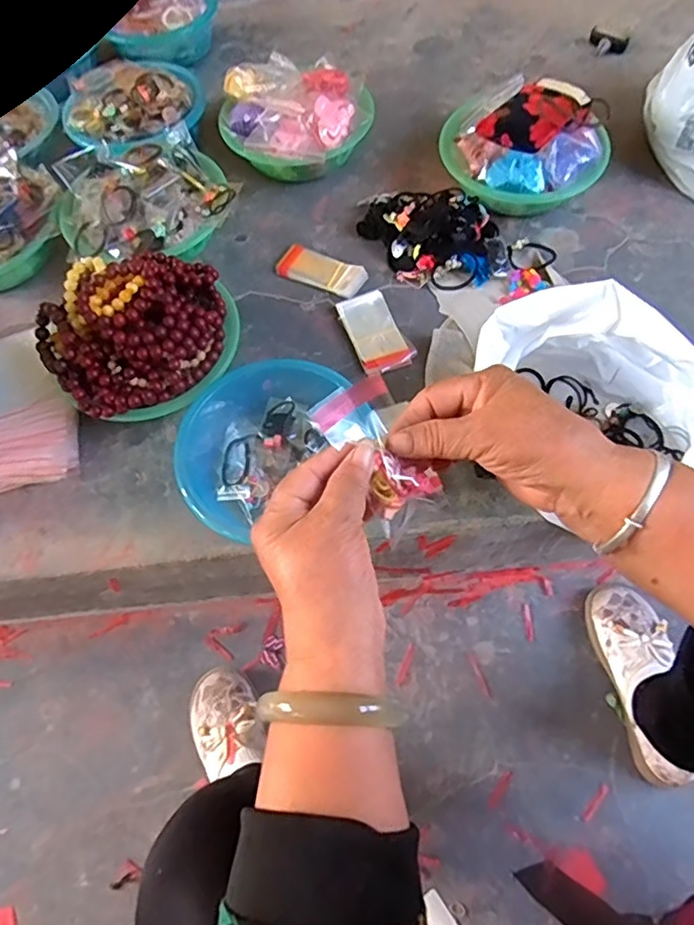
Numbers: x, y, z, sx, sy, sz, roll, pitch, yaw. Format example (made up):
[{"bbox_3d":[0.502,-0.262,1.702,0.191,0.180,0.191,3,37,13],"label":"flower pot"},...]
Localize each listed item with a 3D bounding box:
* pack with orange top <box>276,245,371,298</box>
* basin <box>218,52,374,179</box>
[{"bbox_3d":[-0.038,-0.280,0.843,0.130,0.023,0.058,27,69,14],"label":"pack with orange top"},{"bbox_3d":[-0.082,-0.544,0.922,0.214,0.116,0.221,-2,64,3],"label":"basin"}]

